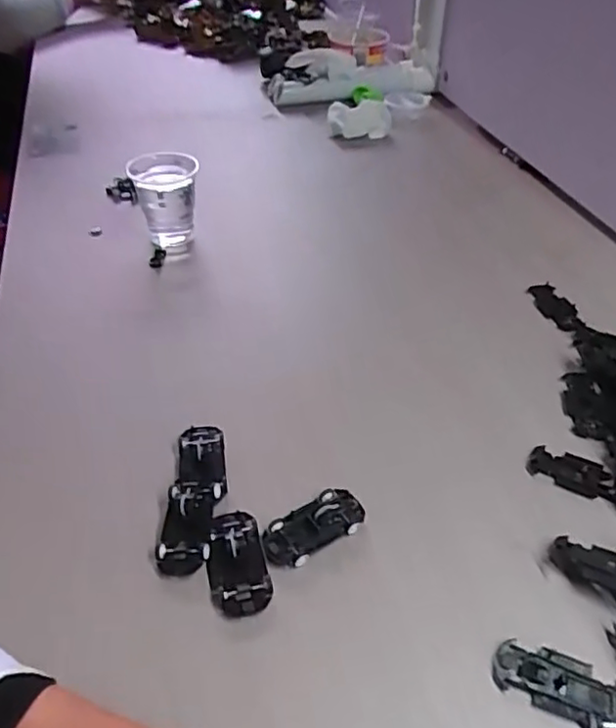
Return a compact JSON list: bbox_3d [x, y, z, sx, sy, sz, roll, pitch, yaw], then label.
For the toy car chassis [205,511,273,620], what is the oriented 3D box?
[{"bbox_3d":[-0.041,0.113,0.358,0.033,0.012,0.064,-9,45,-12],"label":"toy car chassis"}]

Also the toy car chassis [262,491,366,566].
[{"bbox_3d":[0.004,0.098,0.375,0.064,0.015,0.029,-24,50,-26],"label":"toy car chassis"}]

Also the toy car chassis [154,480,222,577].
[{"bbox_3d":[-0.071,0.095,0.369,0.030,0.019,0.053,4,43,2],"label":"toy car chassis"}]

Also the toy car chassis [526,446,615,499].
[{"bbox_3d":[0.177,0.073,0.419,0.053,0.006,0.030,24,47,21],"label":"toy car chassis"}]

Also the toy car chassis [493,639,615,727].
[{"bbox_3d":[0.129,0.161,0.313,0.066,0.004,0.029,17,45,15],"label":"toy car chassis"}]

